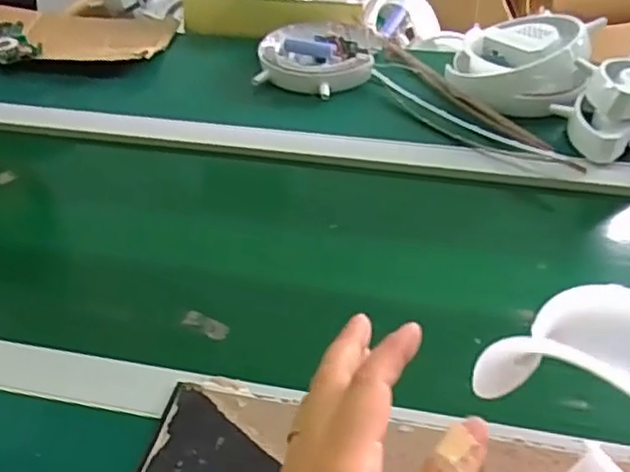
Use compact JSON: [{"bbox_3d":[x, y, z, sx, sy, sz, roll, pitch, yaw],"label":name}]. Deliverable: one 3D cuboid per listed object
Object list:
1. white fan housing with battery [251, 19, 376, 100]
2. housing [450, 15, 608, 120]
[{"bbox_3d":[0.002,-0.230,0.846,0.144,0.043,0.156,6,39,9],"label":"white fan housing with battery"},{"bbox_3d":[0.240,-0.202,0.780,0.165,0.046,0.148,-7,49,28],"label":"housing"}]

